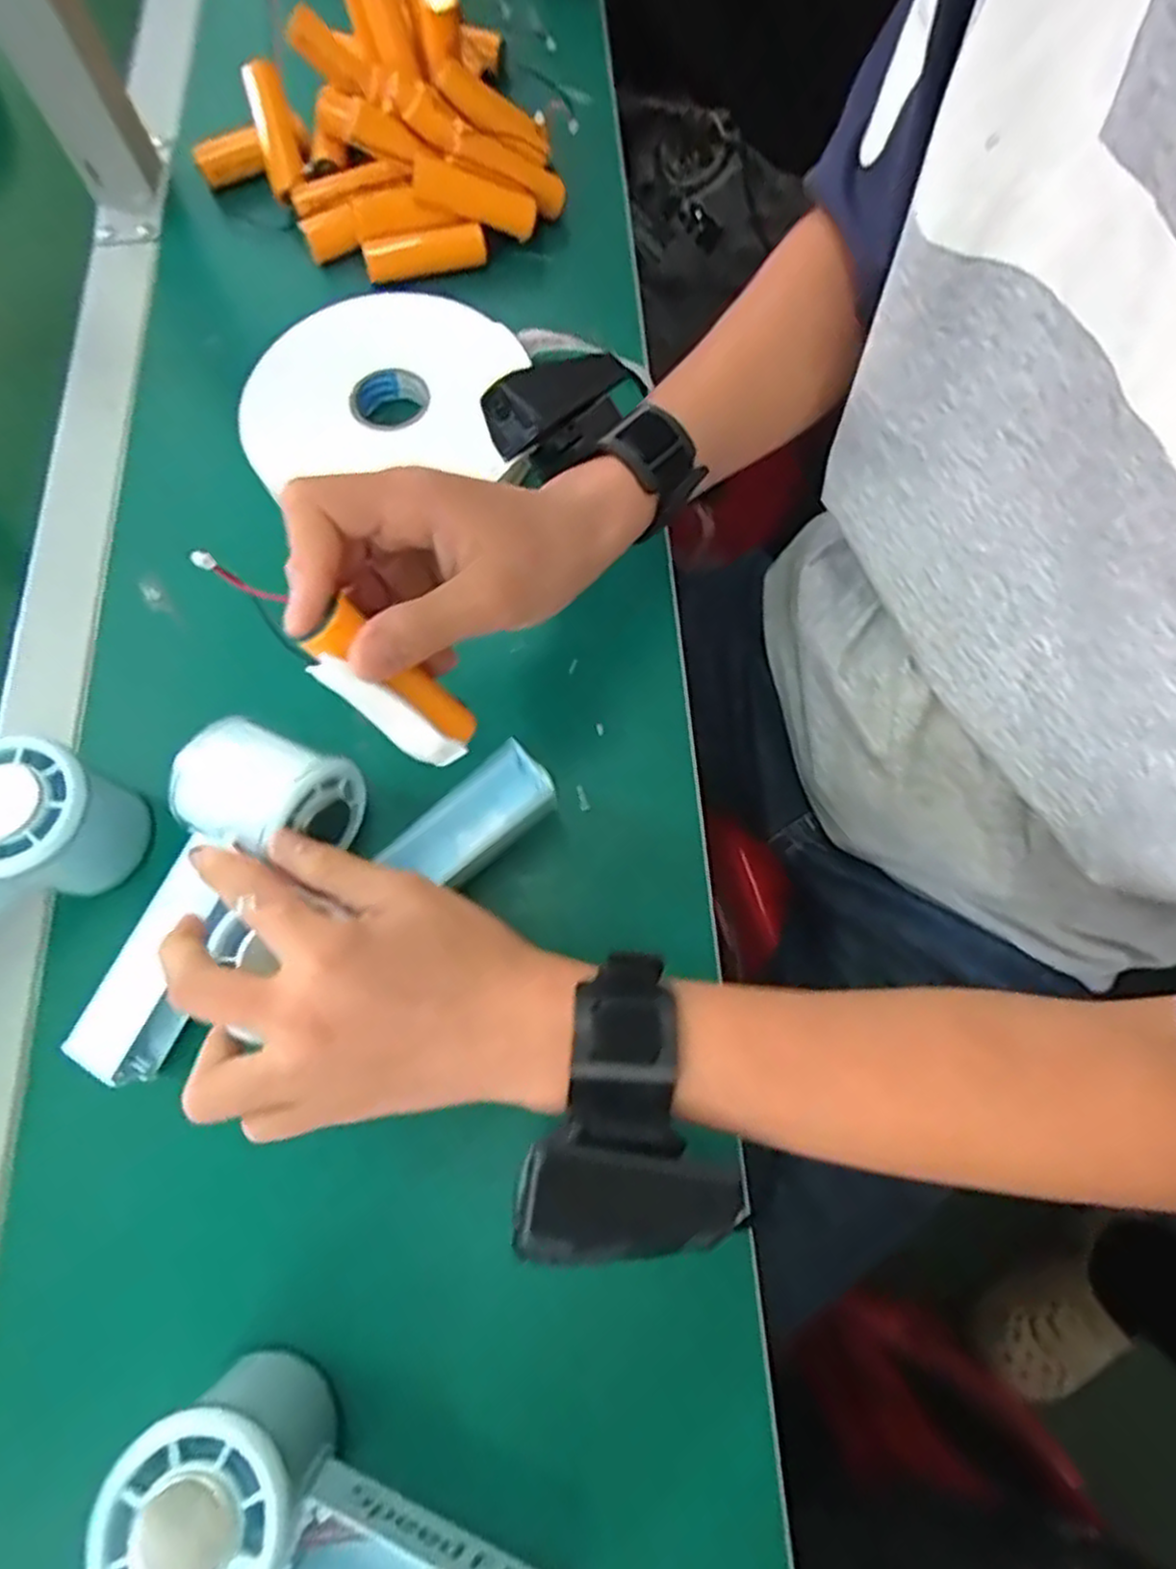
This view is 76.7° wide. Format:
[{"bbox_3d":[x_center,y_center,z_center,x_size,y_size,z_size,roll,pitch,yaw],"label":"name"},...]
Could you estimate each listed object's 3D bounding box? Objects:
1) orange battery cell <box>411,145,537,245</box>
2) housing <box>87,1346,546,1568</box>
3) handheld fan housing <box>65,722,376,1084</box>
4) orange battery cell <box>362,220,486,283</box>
[{"bbox_3d":[-0.067,-0.347,0.438,0.072,0.020,0.021,12,70,-14],"label":"orange battery cell"},{"bbox_3d":[-0.078,0.251,0.233,0.146,0.049,0.055,29,73,10],"label":"housing"},{"bbox_3d":[-0.162,0.043,0.307,0.061,0.047,0.150,34,88,11],"label":"handheld fan housing"},{"bbox_3d":[-0.098,-0.319,0.446,0.071,0.016,0.018,-11,71,-3],"label":"orange battery cell"}]

